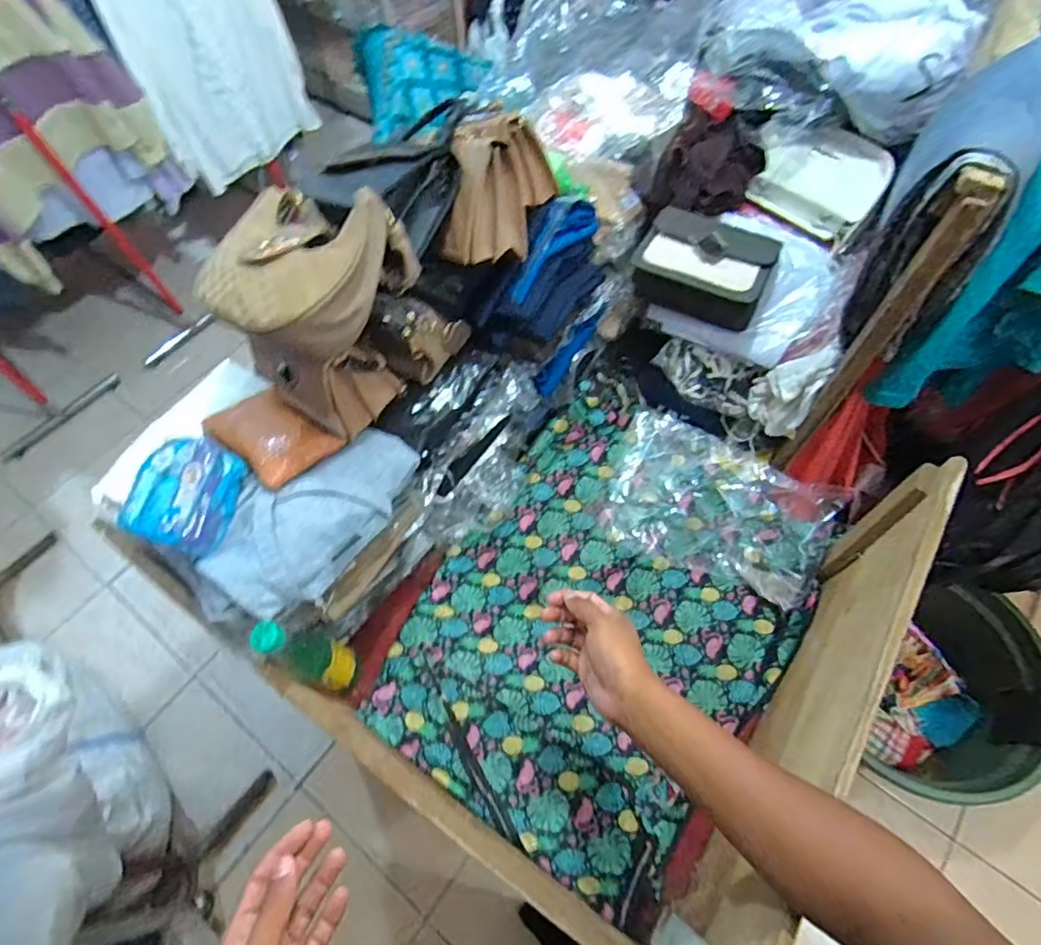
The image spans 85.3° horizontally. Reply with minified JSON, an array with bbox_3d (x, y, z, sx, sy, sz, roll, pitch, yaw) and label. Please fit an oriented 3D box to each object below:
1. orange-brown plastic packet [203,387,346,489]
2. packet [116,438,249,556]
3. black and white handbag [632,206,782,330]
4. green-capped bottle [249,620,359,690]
[{"bbox_3d":[-0.329,-0.053,0.734,0.179,0.050,0.104,29,64,35],"label":"orange-brown plastic packet"},{"bbox_3d":[-0.411,0.023,0.679,0.125,0.046,0.127,11,62,8],"label":"packet"},{"bbox_3d":[0.276,-0.309,0.855,0.189,0.102,0.118,27,65,16],"label":"black and white handbag"},{"bbox_3d":[-0.258,0.232,0.714,0.055,0.256,0.061,19,63,13],"label":"green-capped bottle"}]

